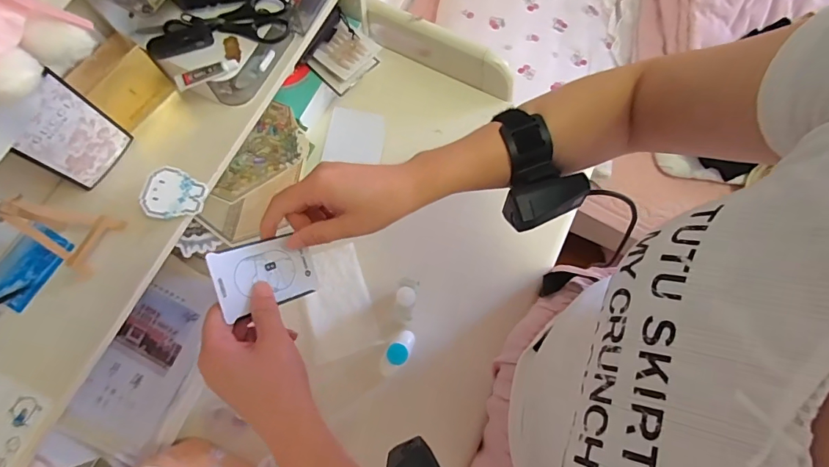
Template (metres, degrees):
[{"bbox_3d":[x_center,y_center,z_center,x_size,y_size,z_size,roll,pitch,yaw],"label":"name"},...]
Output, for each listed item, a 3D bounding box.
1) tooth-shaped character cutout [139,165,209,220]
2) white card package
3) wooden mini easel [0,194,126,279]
[{"bbox_3d":[-0.270,-0.044,0.492,0.063,0.005,0.059,17,67,-14],"label":"tooth-shaped character cutout"},{"bbox_3d":[-0.116,0.031,0.346,0.082,0.004,0.053,-18,91,-48],"label":"white card package"},{"bbox_3d":[-0.362,-0.003,0.430,0.069,0.106,0.064,15,75,2],"label":"wooden mini easel"}]

